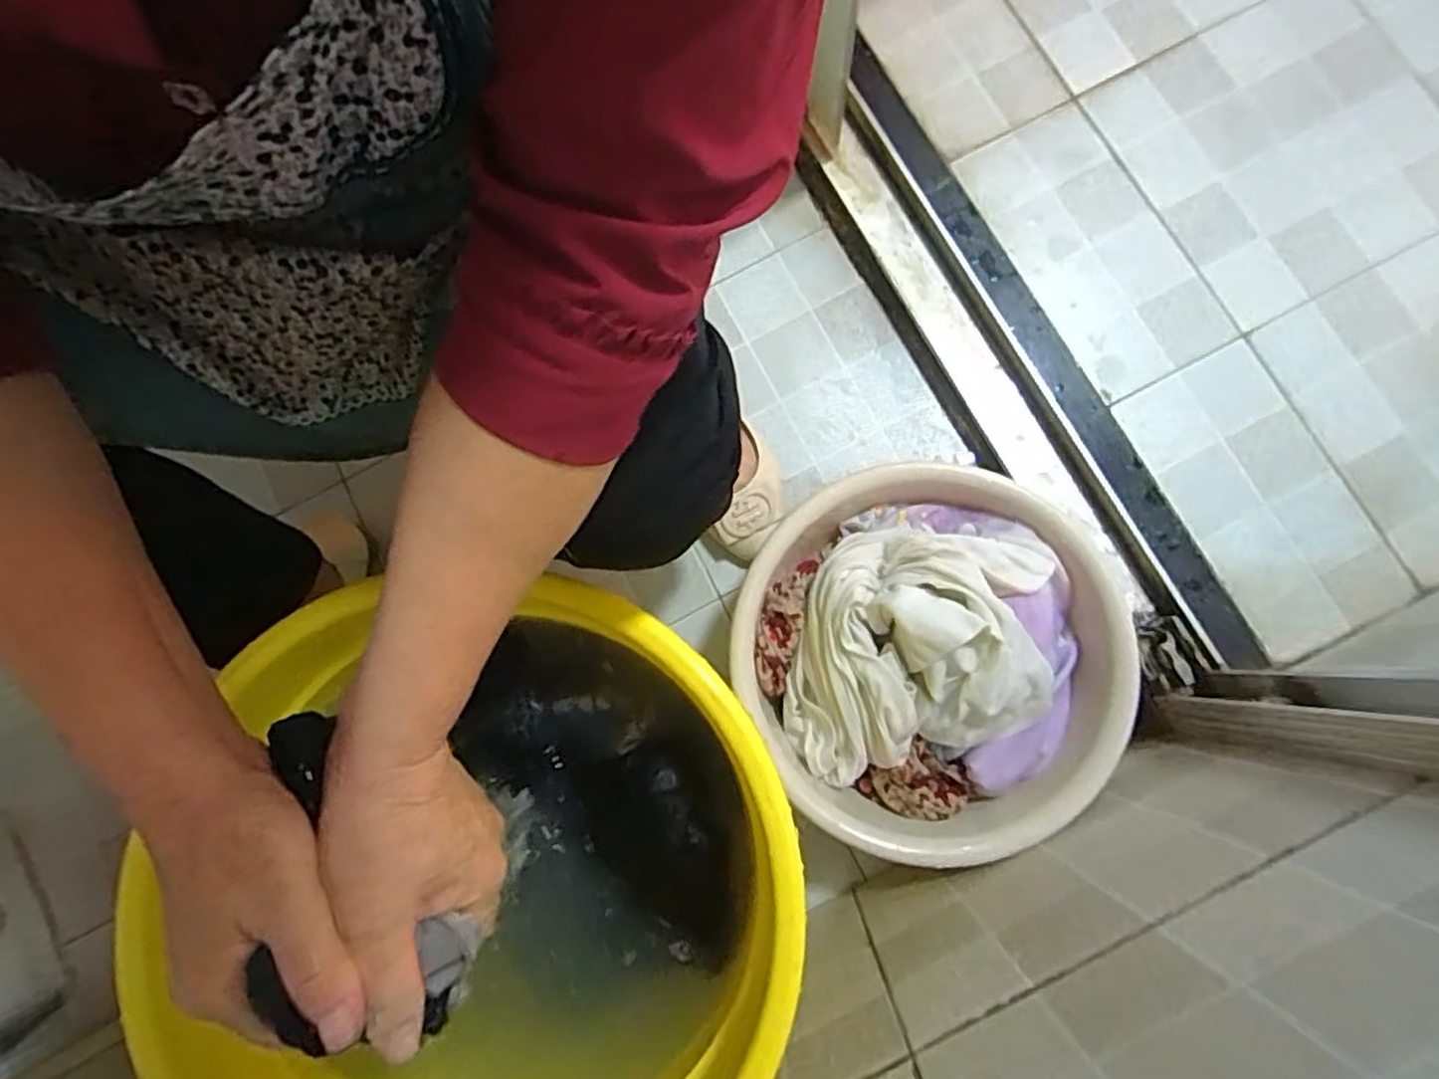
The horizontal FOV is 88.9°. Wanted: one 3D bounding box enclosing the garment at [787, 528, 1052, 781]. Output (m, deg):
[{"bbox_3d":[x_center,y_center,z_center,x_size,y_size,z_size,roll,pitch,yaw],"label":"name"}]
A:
[{"bbox_3d":[0.160,0.087,0.584,0.203,0.085,0.188,0,76,1],"label":"garment"}]

